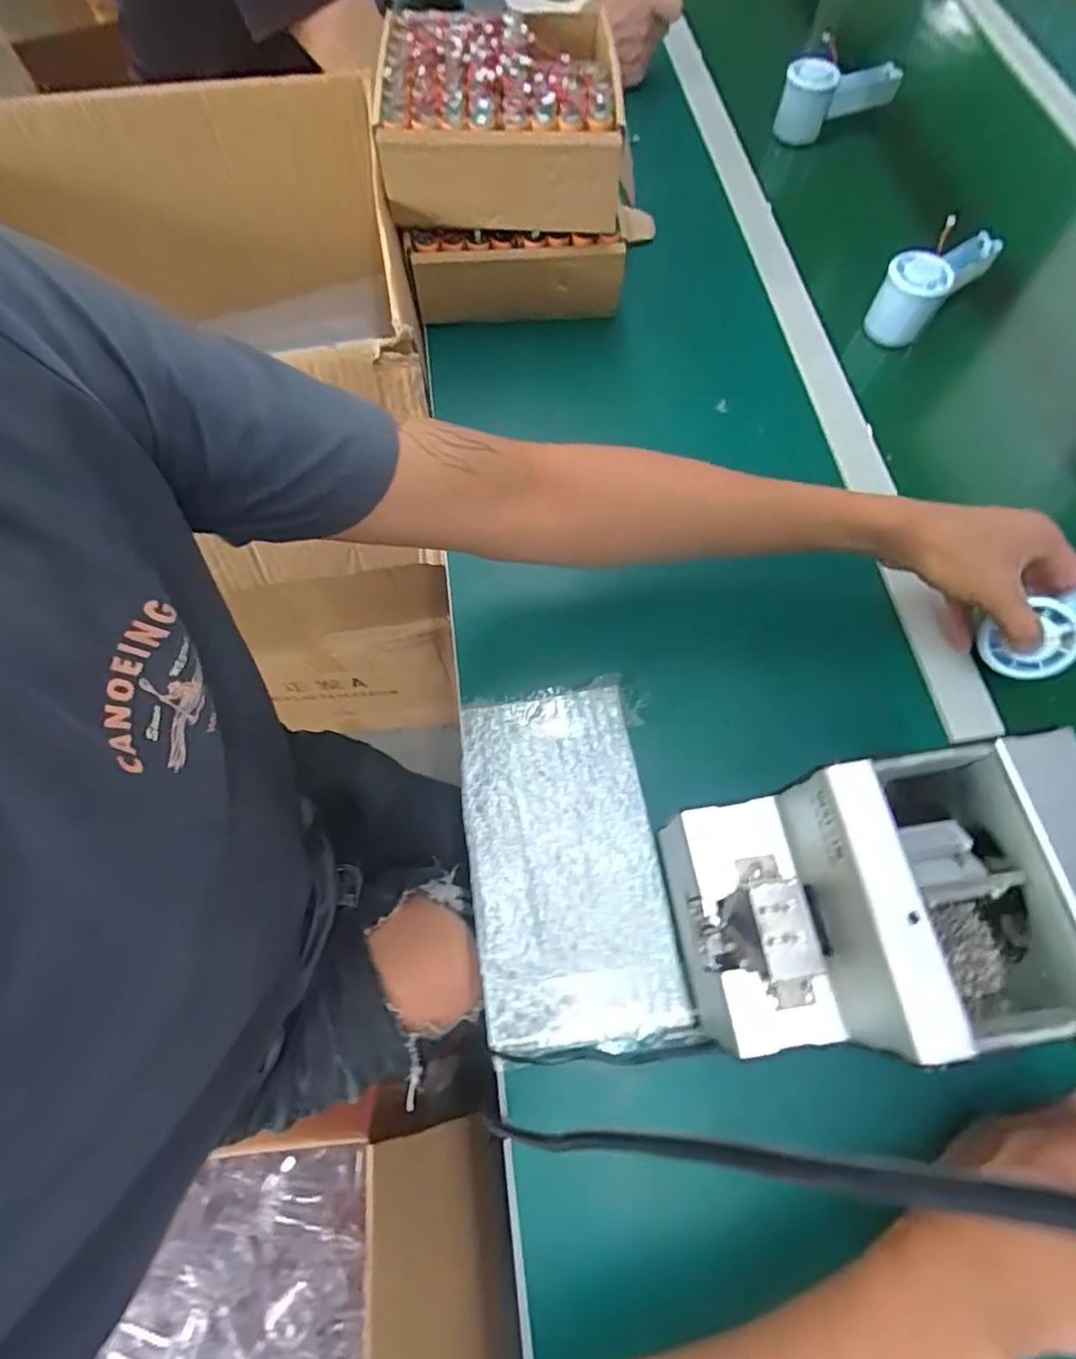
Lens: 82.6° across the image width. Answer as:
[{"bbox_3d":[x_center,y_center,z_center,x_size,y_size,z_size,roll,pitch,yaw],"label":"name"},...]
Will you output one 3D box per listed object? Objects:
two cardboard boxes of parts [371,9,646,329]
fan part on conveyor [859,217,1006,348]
[{"bbox_3d":[-0.023,-0.447,0.550,0.194,0.157,0.164,4,67,1],"label":"two cardboard boxes of parts"},{"bbox_3d":[0.375,-0.382,0.582,0.052,0.067,0.138,41,73,15],"label":"fan part on conveyor"}]

